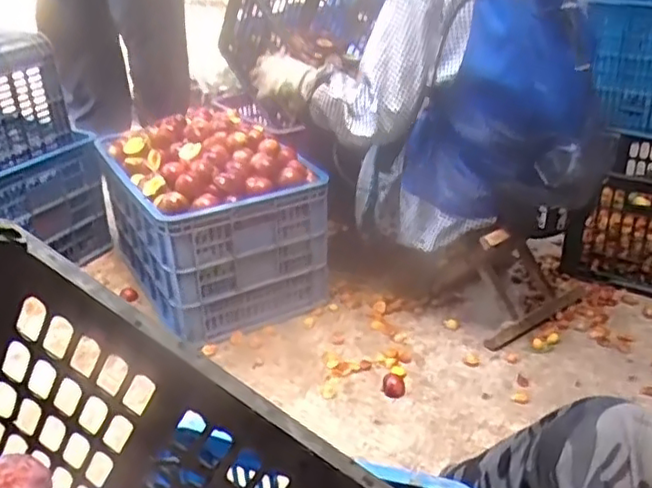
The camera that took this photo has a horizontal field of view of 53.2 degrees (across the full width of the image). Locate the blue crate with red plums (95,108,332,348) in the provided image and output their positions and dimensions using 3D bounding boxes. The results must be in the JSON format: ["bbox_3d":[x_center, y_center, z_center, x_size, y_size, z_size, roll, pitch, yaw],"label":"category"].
[{"bbox_3d":[-0.273,-0.086,1.495,0.358,0.357,0.501,-21,33,-25],"label":"blue crate with red plums"}]

